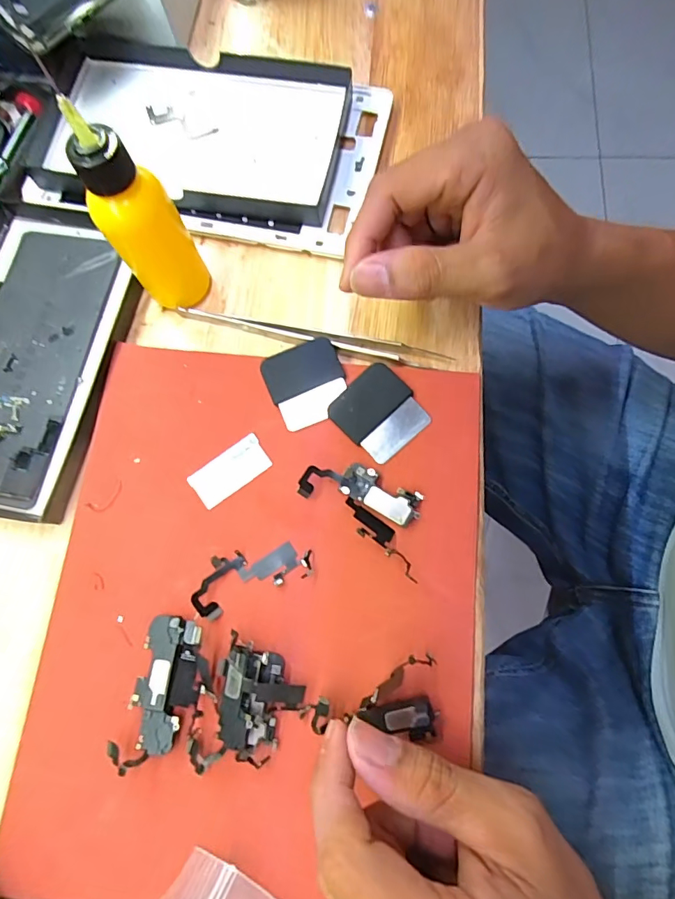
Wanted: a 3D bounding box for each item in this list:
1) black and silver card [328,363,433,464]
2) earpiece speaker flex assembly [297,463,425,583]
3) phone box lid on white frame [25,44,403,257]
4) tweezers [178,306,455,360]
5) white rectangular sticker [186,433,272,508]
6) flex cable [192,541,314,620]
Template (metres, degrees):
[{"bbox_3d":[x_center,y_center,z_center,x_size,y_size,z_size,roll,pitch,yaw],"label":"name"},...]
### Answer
[{"bbox_3d":[0.022,-0.019,0.236,0.041,0.004,0.040,44,81,11],"label":"black and silver card"},{"bbox_3d":[0.014,0.026,0.223,0.065,0.008,0.034,32,79,9],"label":"earpiece speaker flex assembly"},{"bbox_3d":[-0.082,-0.183,0.277,0.206,0.016,0.111,9,76,4],"label":"phone box lid on white frame"},{"bbox_3d":[-0.013,-0.063,0.250,0.145,0.004,0.013,11,76,4],"label":"tweezers"},{"bbox_3d":[-0.053,0.010,0.232,0.039,0.004,0.020,-35,78,-7],"label":"white rectangular sticker"},{"bbox_3d":[-0.041,0.057,0.218,0.055,0.006,0.024,-24,77,-4],"label":"flex cable"}]

